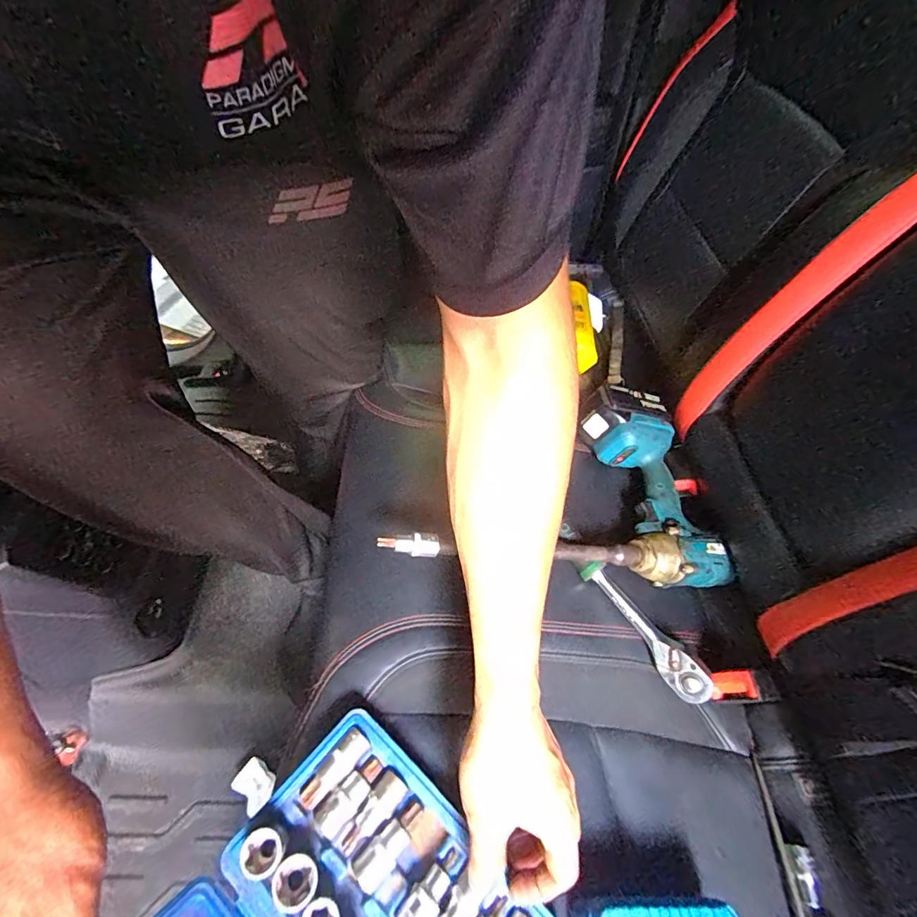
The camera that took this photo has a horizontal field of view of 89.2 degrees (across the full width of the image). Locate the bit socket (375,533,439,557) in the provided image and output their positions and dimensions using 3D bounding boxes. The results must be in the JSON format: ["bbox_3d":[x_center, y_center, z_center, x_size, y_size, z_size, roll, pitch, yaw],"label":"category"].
[{"bbox_3d":[-0.044,0.076,0.412,0.054,0.013,0.016,7,53,-14],"label":"bit socket"}]

